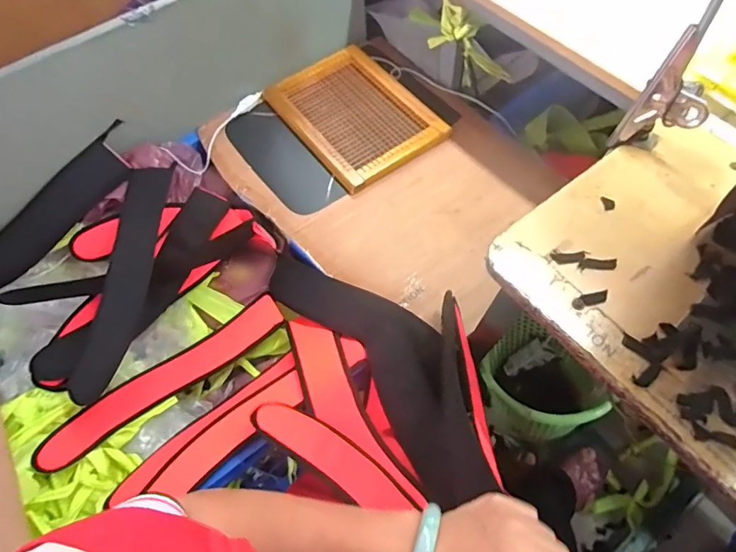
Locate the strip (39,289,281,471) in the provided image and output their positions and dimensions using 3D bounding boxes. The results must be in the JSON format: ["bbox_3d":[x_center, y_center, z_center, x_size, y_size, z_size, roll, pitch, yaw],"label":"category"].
[{"bbox_3d":[-0.343,0.164,0.799,0.420,0.061,0.104,-37,66,-15],"label":"strip"}]

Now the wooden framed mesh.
[{"bbox_3d":[-0.028,-0.323,0.939,0.235,0.019,0.324,-35,66,-14],"label":"wooden framed mesh"}]

